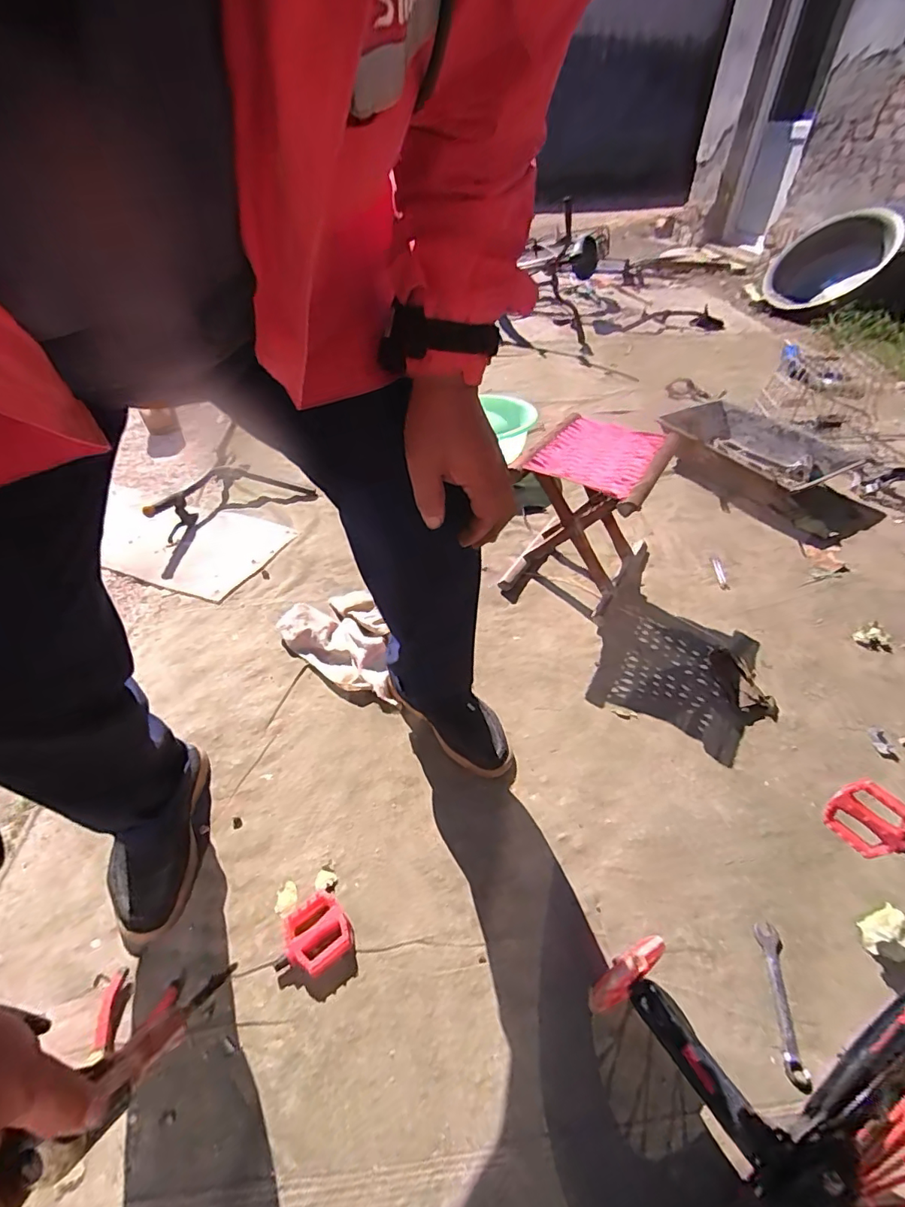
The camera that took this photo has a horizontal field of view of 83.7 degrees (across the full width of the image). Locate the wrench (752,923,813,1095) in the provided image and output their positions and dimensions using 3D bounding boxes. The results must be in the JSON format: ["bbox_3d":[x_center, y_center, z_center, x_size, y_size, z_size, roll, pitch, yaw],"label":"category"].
[{"bbox_3d":[0.384,0.464,0.589,0.029,0.011,0.154,5,43,7],"label":"wrench"}]

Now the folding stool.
[{"bbox_3d":[0.288,-0.189,1.100,0.246,0.295,0.315,22,48,24],"label":"folding stool"}]

